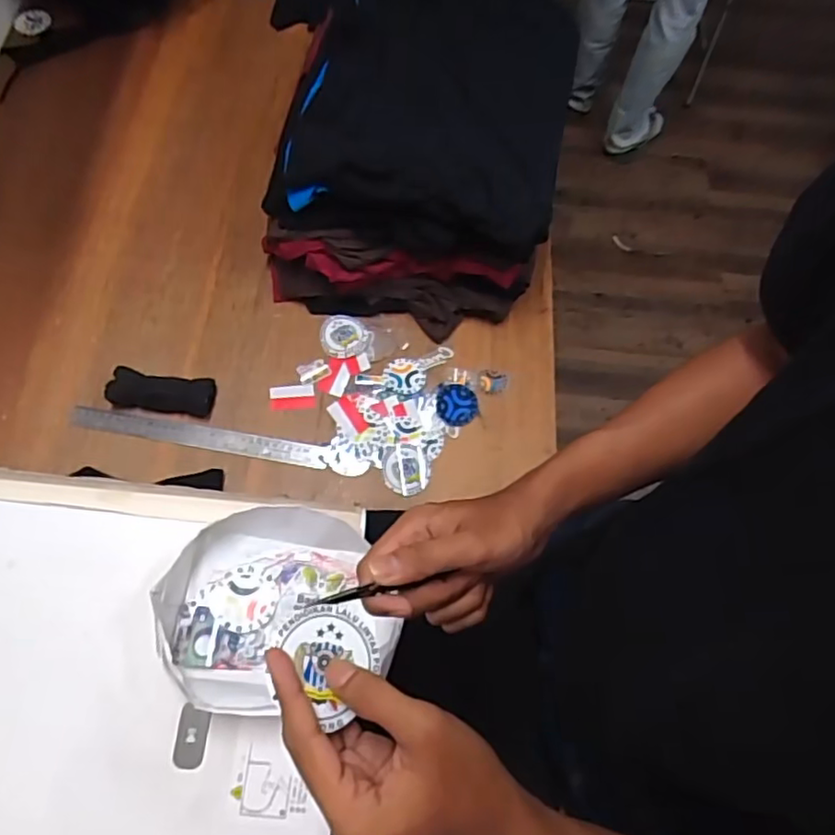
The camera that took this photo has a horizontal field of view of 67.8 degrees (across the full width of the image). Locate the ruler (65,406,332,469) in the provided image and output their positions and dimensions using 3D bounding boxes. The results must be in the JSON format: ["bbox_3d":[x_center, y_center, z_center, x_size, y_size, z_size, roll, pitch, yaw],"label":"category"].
[{"bbox_3d":[-0.271,0.023,0.772,0.314,0.008,0.030,9,73,1],"label":"ruler"}]

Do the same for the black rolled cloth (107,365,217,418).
[{"bbox_3d":[-0.319,-0.033,0.777,0.130,0.026,0.045,7,69,0],"label":"black rolled cloth"}]

